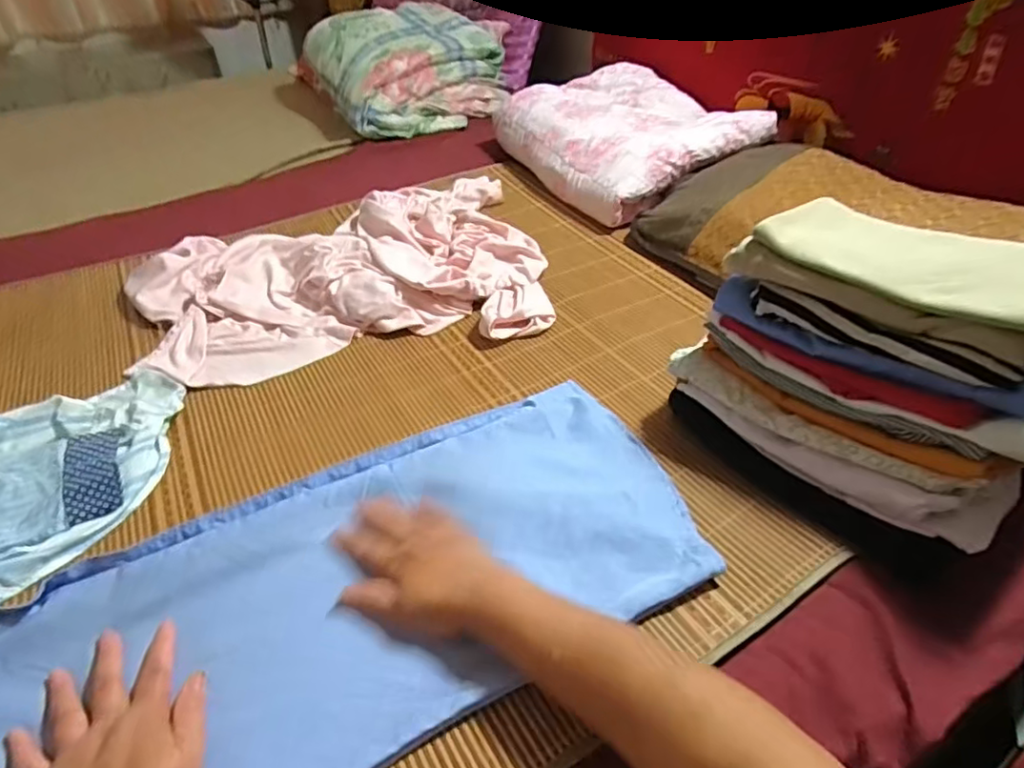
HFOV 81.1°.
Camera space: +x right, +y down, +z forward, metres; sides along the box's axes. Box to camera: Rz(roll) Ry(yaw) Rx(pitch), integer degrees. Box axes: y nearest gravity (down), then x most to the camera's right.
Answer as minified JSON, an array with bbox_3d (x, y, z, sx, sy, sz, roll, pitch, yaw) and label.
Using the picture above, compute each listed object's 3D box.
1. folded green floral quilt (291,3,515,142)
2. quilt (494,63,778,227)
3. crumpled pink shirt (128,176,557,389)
[{"bbox_3d":[-0.248,-0.743,1.430,0.430,0.228,0.315,-21,44,-21],"label":"folded green floral quilt"},{"bbox_3d":[0.199,-0.479,1.147,0.333,0.143,0.418,-20,43,-21],"label":"quilt"},{"bbox_3d":[-0.243,-0.179,0.891,0.565,0.052,0.415,-12,40,-13],"label":"crumpled pink shirt"}]

